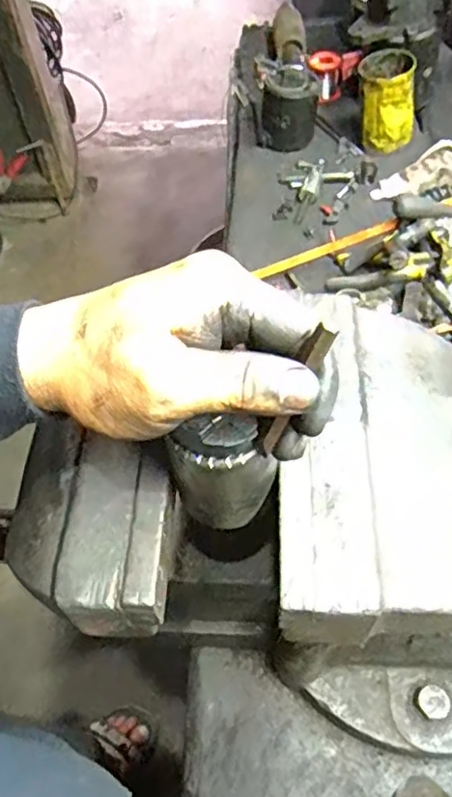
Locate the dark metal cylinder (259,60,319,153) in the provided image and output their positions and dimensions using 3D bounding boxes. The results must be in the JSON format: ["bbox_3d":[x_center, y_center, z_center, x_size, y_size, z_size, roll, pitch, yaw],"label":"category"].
[{"bbox_3d":[0.090,-0.430,0.924,0.086,0.089,0.084,1,56,4],"label":"dark metal cylinder"}]

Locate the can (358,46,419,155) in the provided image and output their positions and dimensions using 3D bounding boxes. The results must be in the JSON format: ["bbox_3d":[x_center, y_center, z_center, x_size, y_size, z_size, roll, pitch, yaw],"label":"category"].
[{"bbox_3d":[0.225,-0.418,0.886,0.077,0.108,0.080,-2,55,2],"label":"can"}]

